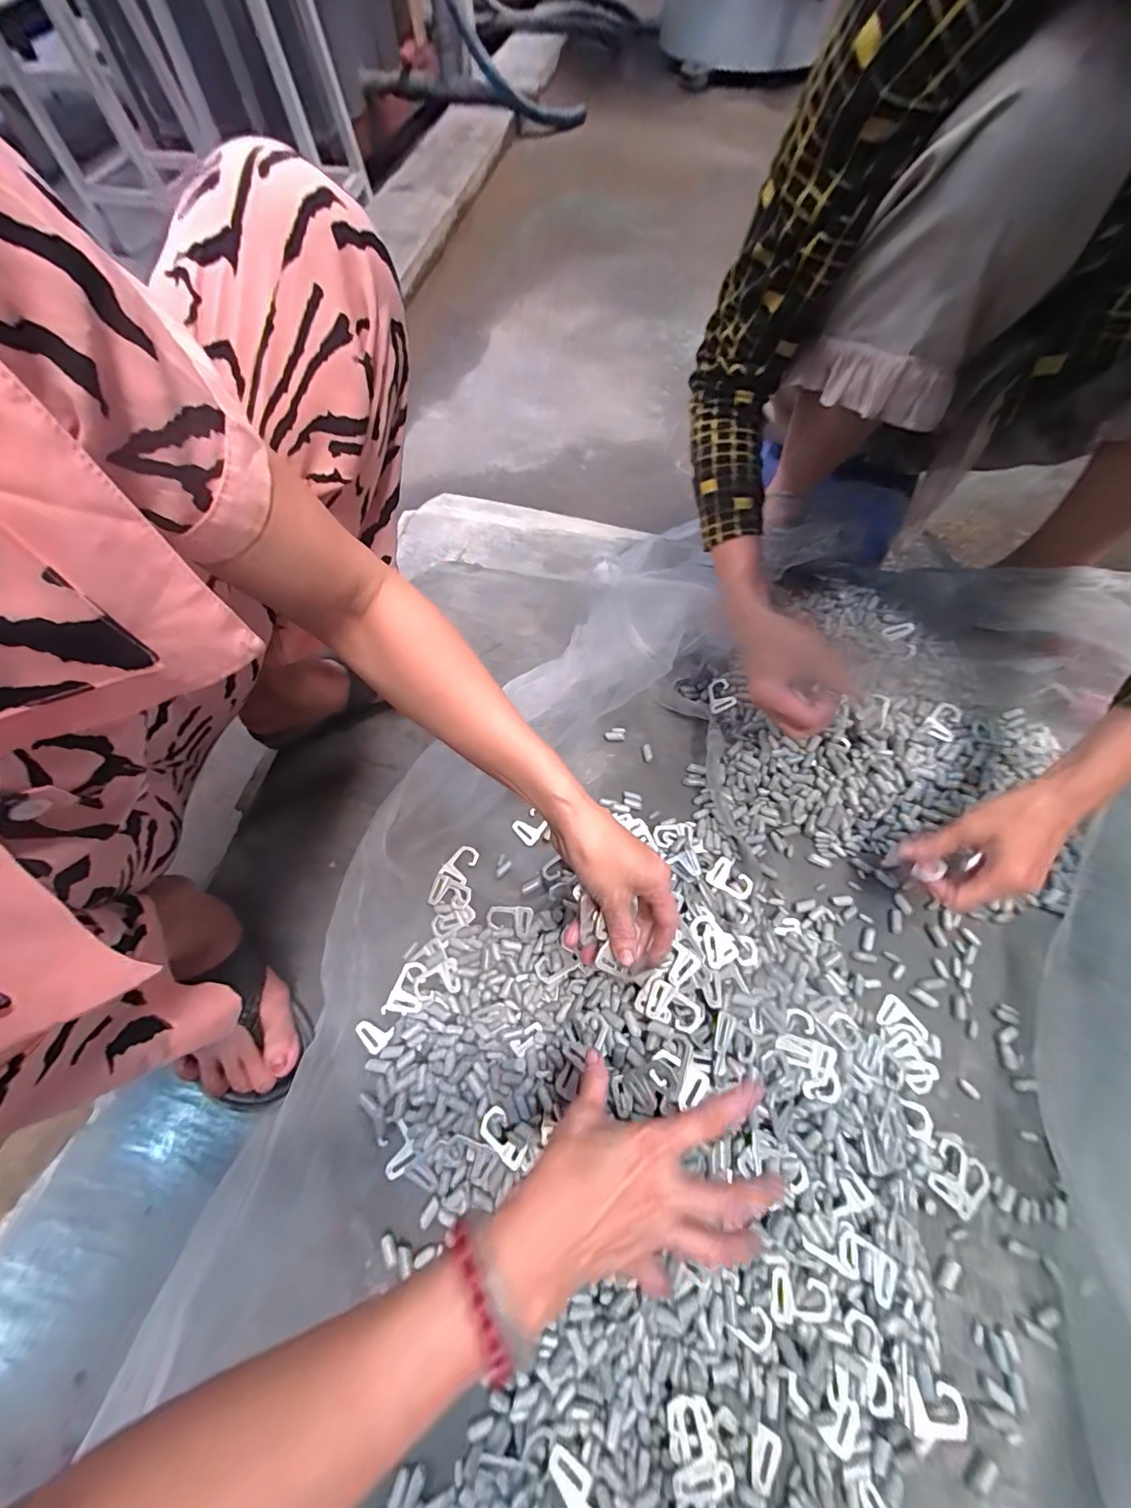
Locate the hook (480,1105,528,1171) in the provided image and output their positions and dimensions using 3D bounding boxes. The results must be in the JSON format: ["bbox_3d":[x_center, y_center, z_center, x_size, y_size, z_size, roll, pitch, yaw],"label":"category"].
[{"bbox_3d":[-0.050,0.312,0.396,0.044,0.006,0.022,37,70,16],"label":"hook"}]

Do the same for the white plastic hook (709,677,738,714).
[{"bbox_3d":[0.181,-0.069,0.572,0.031,0.005,0.044,-16,58,8],"label":"white plastic hook"}]

